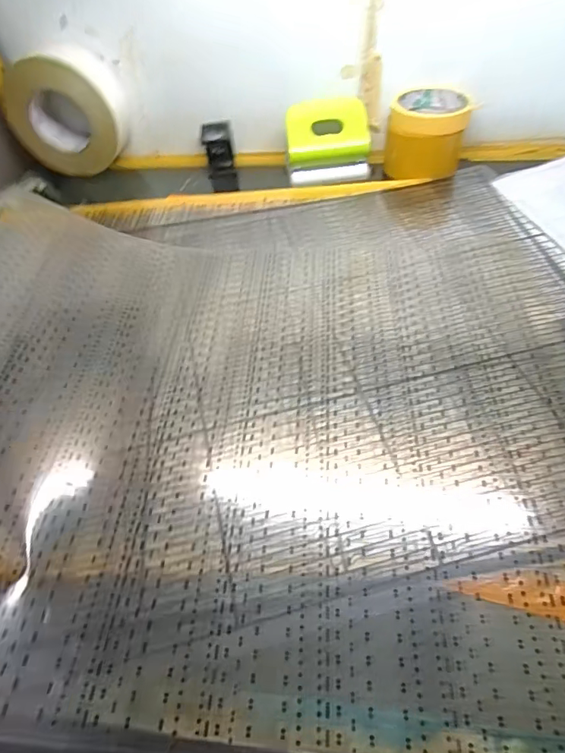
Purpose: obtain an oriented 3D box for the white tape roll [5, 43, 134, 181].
[{"bbox_3d":[-0.280,-0.339,0.608,0.151,0.133,0.047,-5,49,1],"label":"white tape roll"}]

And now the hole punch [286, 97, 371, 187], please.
[{"bbox_3d":[0.055,-0.290,0.570,0.099,0.070,0.053,-4,49,2],"label":"hole punch"}]

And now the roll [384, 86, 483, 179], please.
[{"bbox_3d":[0.174,-0.295,0.562,0.089,0.071,0.085,7,51,11],"label":"roll"}]

